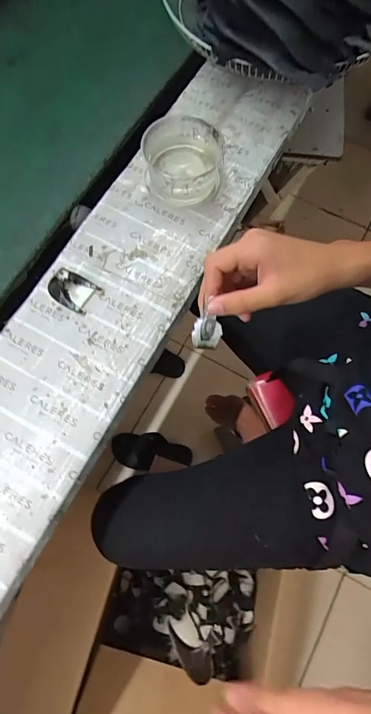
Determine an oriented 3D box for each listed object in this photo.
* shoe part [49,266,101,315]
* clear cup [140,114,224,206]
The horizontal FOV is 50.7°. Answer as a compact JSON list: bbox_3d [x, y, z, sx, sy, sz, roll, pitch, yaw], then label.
[{"bbox_3d":[-0.162,-0.099,0.537,0.076,0.043,0.053,30,74,9],"label":"shoe part"},{"bbox_3d":[-0.005,-0.294,0.590,0.112,0.068,0.116,0,72,0],"label":"clear cup"}]

